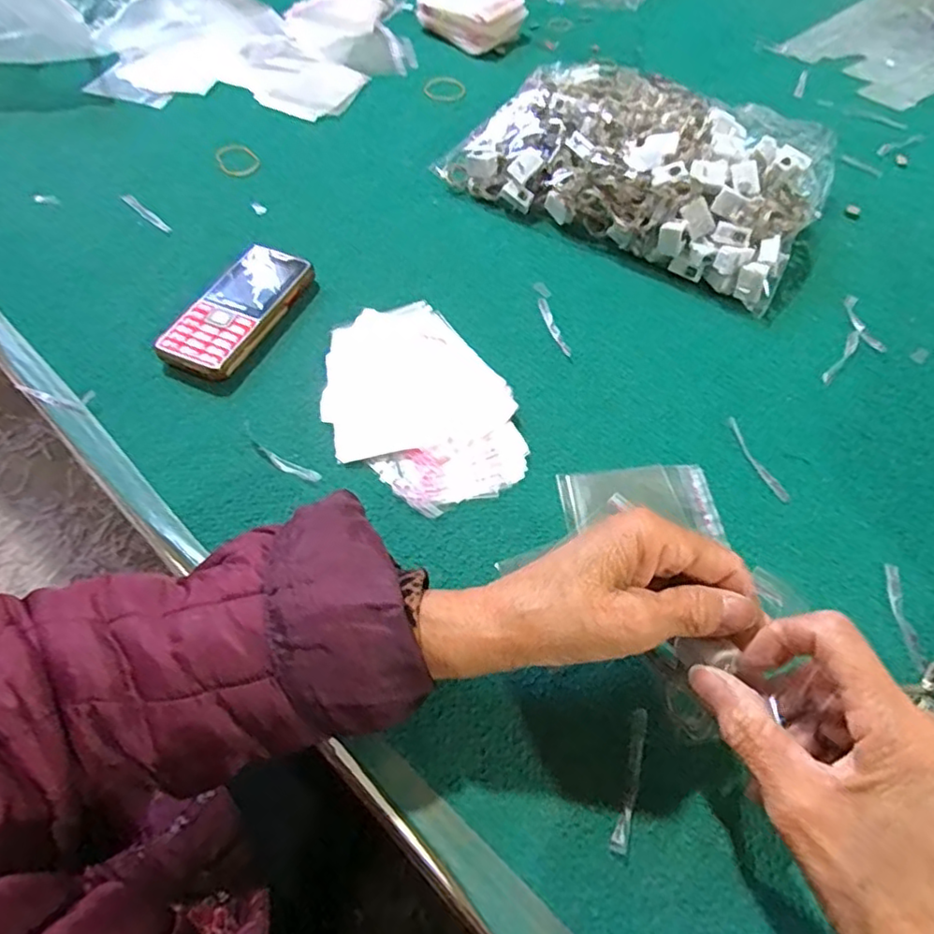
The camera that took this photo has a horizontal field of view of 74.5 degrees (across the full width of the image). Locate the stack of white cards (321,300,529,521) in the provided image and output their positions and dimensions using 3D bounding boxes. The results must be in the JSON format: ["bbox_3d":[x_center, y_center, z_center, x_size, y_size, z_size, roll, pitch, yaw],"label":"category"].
[{"bbox_3d":[-0.035,-0.045,0.418,0.116,0.015,0.164,-21,61,-14],"label":"stack of white cards"}]

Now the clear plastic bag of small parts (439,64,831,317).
[{"bbox_3d":[0.155,-0.268,0.533,0.289,0.068,0.181,29,62,16],"label":"clear plastic bag of small parts"}]

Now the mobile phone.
[{"bbox_3d":[-0.167,-0.116,0.455,0.053,0.023,0.128,20,60,11],"label":"mobile phone"}]

